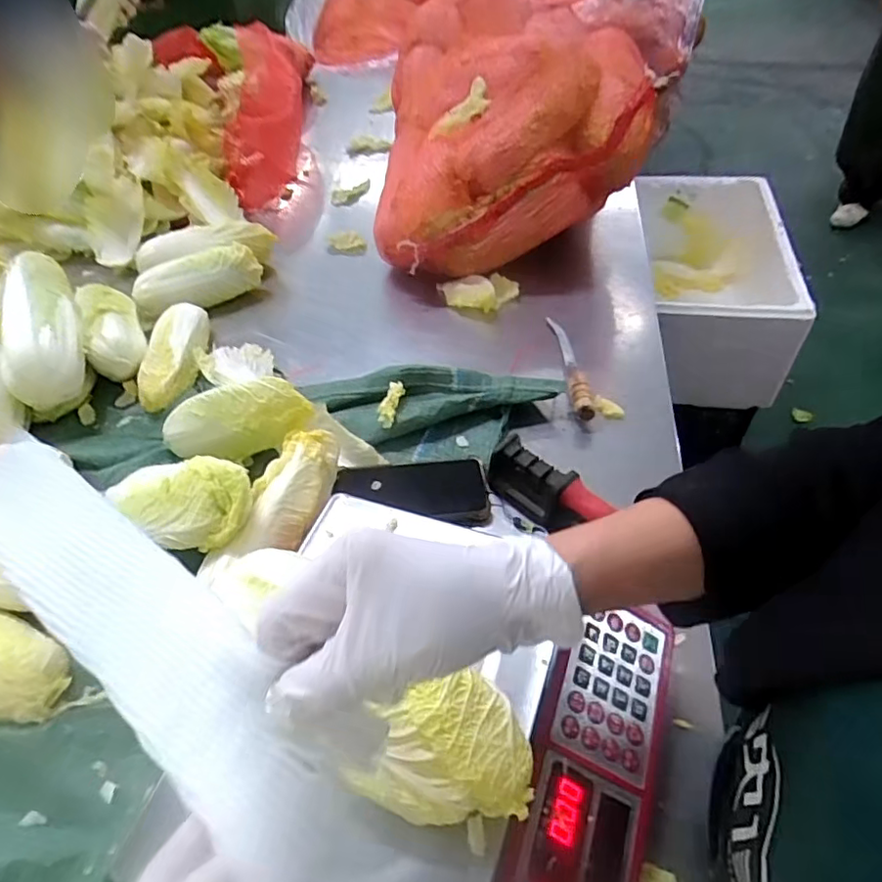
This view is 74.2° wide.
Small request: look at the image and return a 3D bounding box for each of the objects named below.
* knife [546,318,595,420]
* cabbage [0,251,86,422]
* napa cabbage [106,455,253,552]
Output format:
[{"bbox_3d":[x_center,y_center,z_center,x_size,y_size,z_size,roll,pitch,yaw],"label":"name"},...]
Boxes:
[{"bbox_3d":[0.162,-0.100,0.736,0.024,0.028,0.197,-4,49,3],"label":"knife"},{"bbox_3d":[-0.495,-0.144,0.729,0.077,0.087,0.211,-15,70,-7],"label":"cabbage"},{"bbox_3d":[-0.258,0.053,0.557,0.199,0.059,0.088,1,47,29],"label":"napa cabbage"}]

